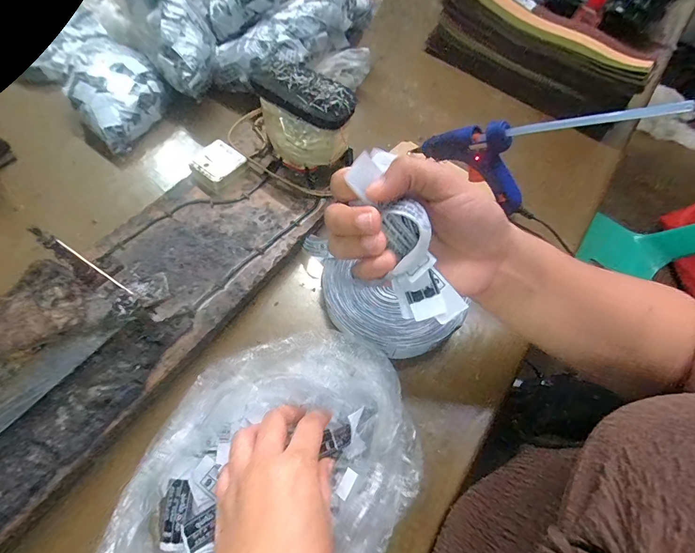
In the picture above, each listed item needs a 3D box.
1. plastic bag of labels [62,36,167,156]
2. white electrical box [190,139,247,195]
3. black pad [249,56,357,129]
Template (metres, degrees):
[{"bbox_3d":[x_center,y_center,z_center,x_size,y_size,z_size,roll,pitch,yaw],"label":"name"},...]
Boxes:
[{"bbox_3d":[-0.288,-0.229,0.441,0.138,0.062,0.106,41,66,17],"label":"plastic bag of labels"},{"bbox_3d":[-0.139,-0.116,0.378,0.044,0.024,0.051,31,64,12],"label":"white electrical box"},{"bbox_3d":[-0.046,-0.172,0.328,0.108,0.014,0.046,26,80,11],"label":"black pad"}]

